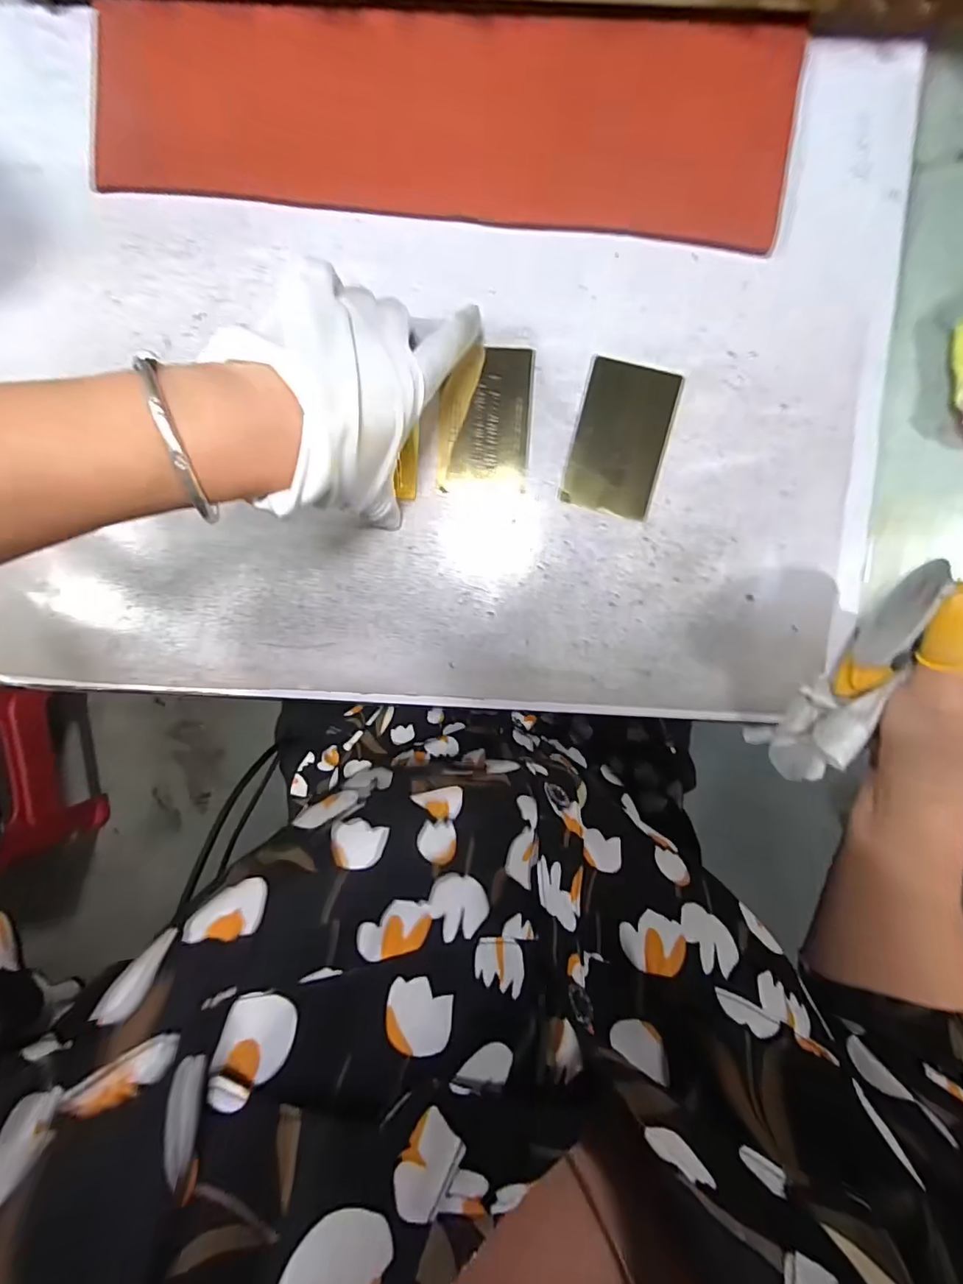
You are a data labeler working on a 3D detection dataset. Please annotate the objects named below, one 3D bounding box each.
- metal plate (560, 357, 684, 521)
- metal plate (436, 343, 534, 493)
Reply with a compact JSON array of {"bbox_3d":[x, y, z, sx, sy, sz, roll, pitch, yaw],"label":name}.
[{"bbox_3d":[0.082,-0.118,0.307,0.053,0.004,0.083,14,97,1],"label":"metal plate"},{"bbox_3d":[0.002,-0.130,0.308,0.052,0.004,0.081,3,96,2],"label":"metal plate"}]

